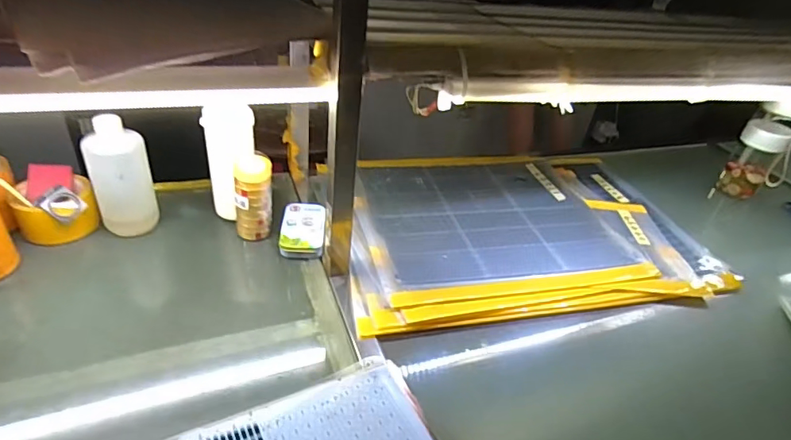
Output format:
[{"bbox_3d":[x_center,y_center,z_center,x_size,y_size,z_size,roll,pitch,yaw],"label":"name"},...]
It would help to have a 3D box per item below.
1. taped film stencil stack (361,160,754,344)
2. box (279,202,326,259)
[{"bbox_3d":[0.214,-0.001,0.839,0.606,0.012,0.439,-2,36,-13],"label":"taped film stencil stack"},{"bbox_3d":[-0.141,0.011,0.739,0.064,0.030,0.112,2,35,-8],"label":"box"}]

